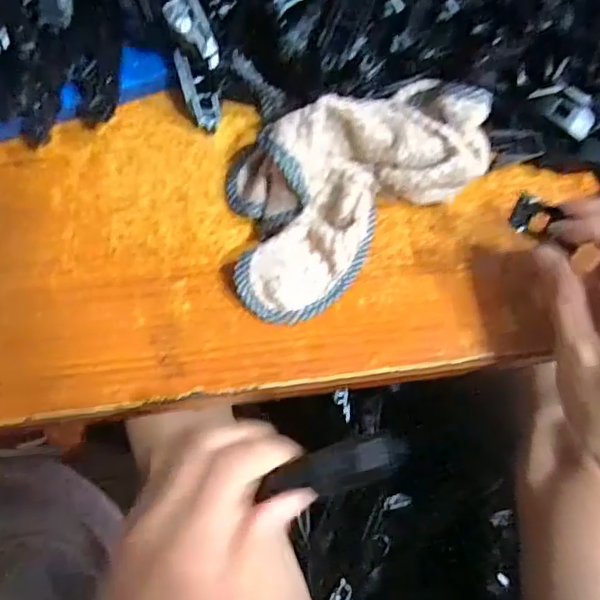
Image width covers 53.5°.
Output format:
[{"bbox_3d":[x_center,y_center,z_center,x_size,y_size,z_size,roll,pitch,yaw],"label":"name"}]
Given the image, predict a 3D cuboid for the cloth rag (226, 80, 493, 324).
[{"bbox_3d":[0.024,-0.070,0.331,0.161,0.043,0.095,-37,75,-10],"label":"cloth rag"}]

